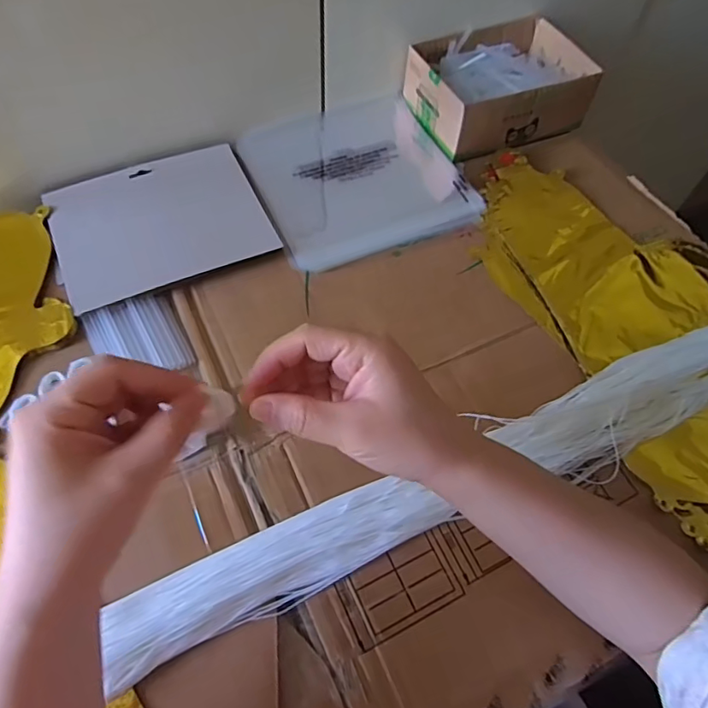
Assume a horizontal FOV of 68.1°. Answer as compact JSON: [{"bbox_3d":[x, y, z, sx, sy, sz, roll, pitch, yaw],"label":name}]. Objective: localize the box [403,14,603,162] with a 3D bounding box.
[{"bbox_3d":[0.165,-0.309,0.612,0.186,0.072,0.133,-19,63,-13],"label":"box"}]

